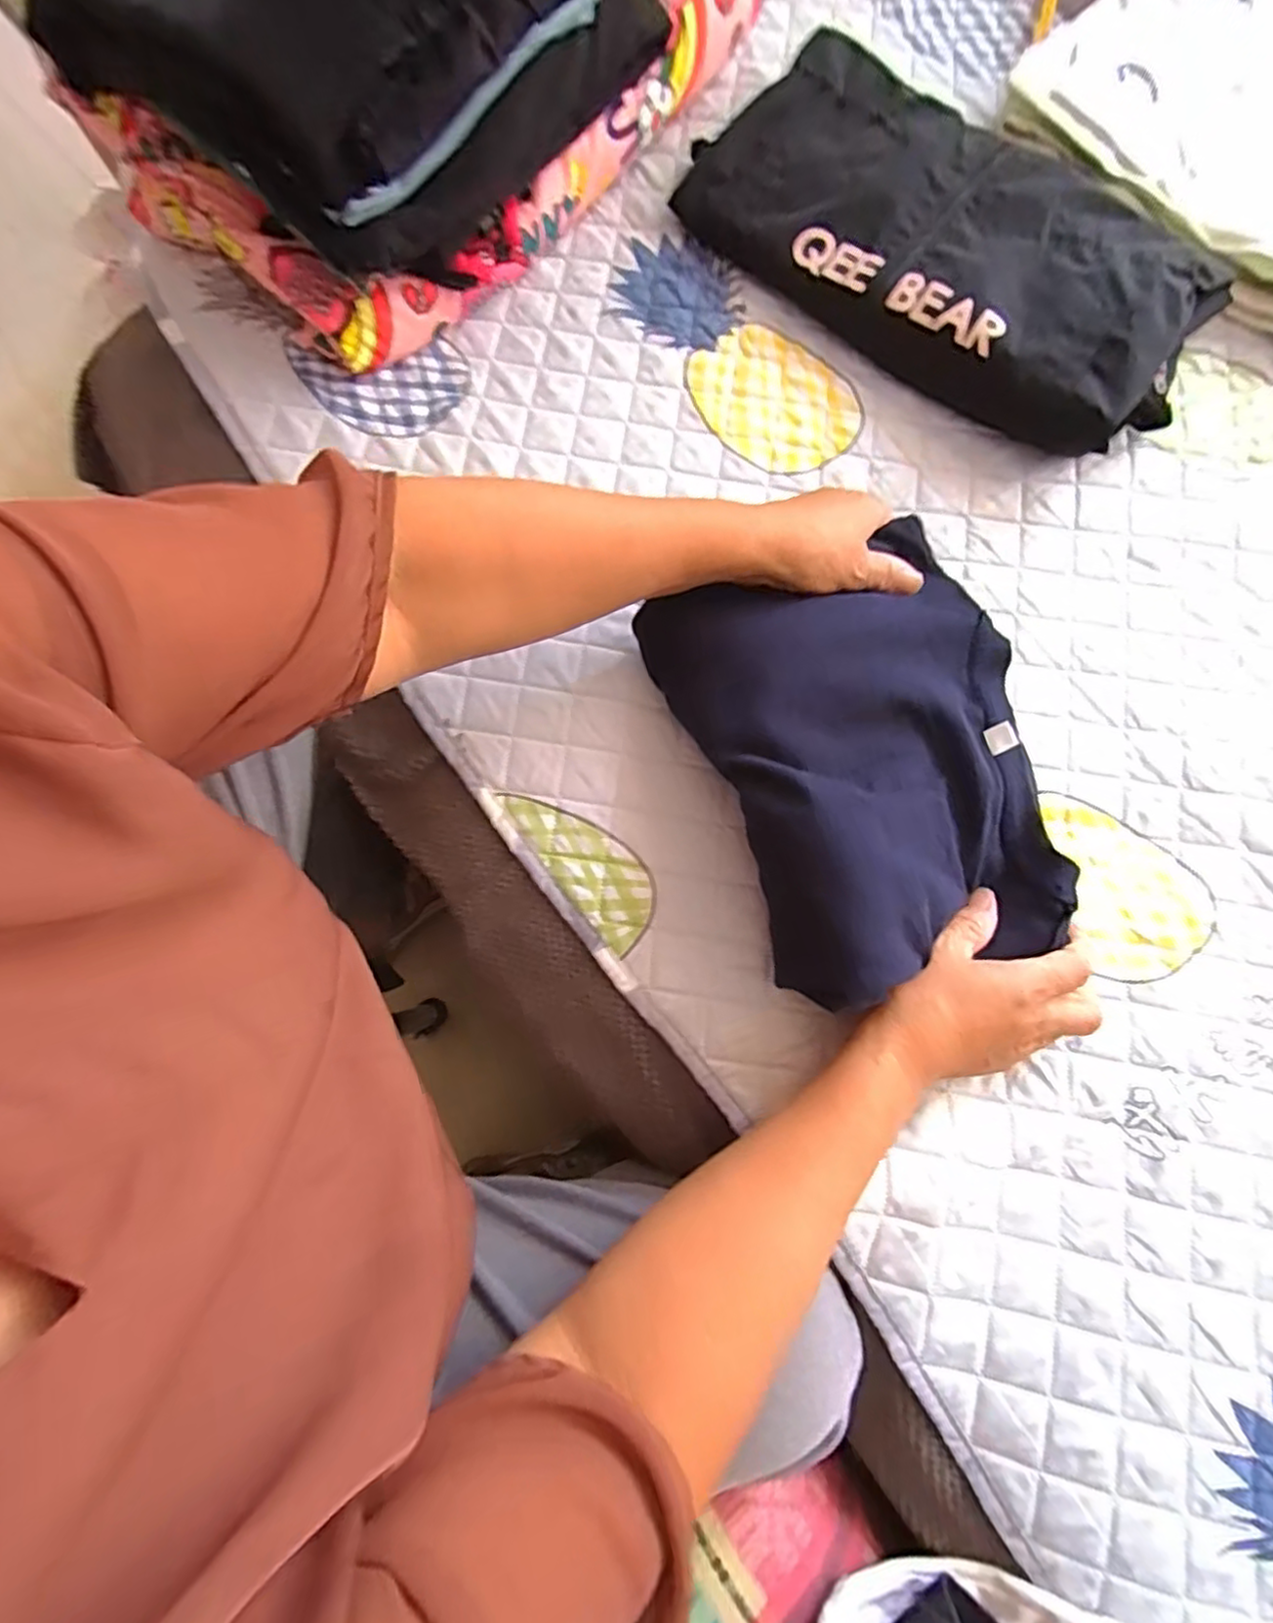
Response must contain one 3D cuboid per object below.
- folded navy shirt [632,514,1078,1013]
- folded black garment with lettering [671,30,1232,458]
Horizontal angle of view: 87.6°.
[{"bbox_3d":[0.137,-0.038,0.389,0.202,0.064,0.261,-15,77,-3],"label":"folded navy shirt"},{"bbox_3d":[0.237,-0.438,0.512,0.407,0.061,0.197,44,81,10],"label":"folded black garment with lettering"}]

